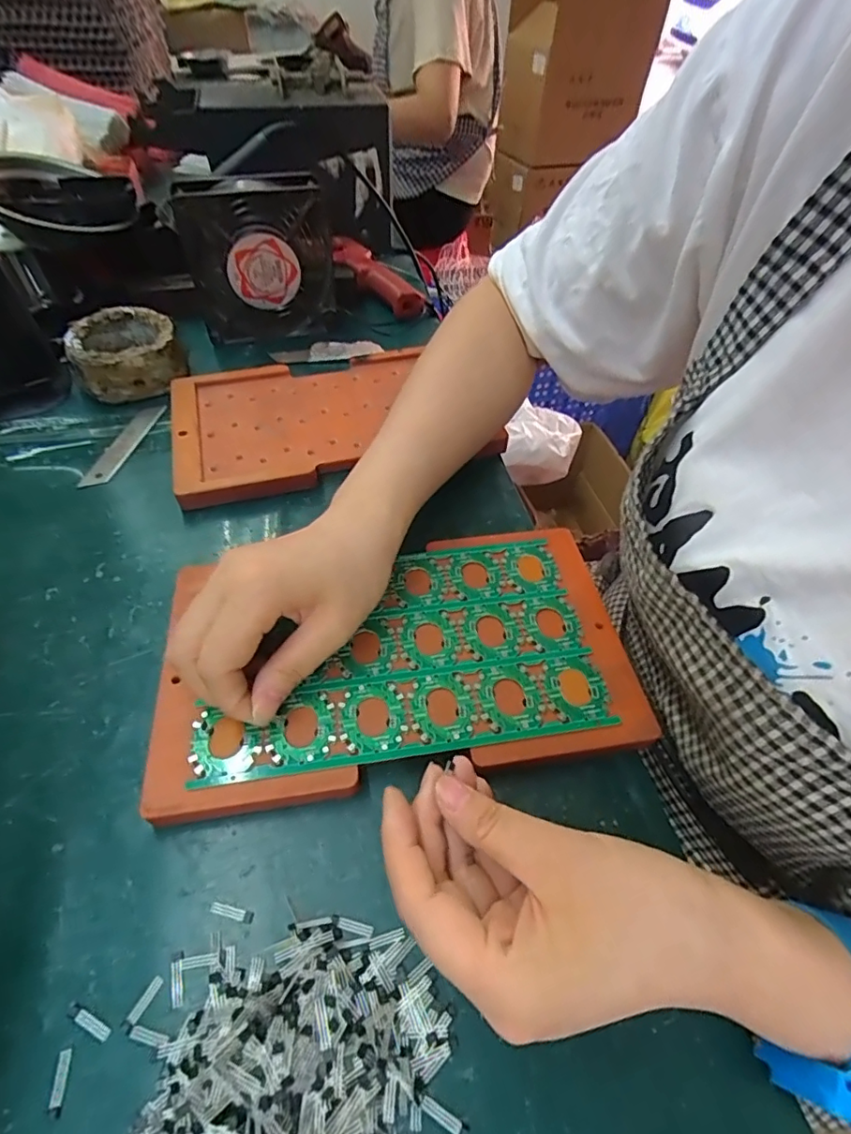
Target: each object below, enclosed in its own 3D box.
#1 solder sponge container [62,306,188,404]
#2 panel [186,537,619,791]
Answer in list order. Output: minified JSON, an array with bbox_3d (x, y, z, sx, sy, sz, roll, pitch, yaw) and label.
[{"bbox_3d":[-0.247,-0.180,0.442,0.080,0.041,0.081,-21,55,-17],"label":"solder sponge container"},{"bbox_3d":[-0.014,0.040,0.284,0.197,0.005,0.119,-7,52,-7],"label":"panel"}]

